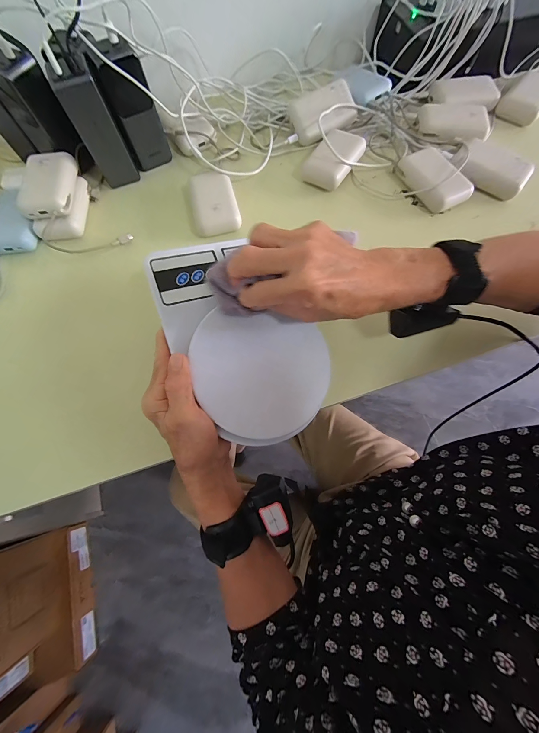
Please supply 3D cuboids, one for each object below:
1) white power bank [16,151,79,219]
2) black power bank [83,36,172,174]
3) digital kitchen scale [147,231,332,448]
[{"bbox_3d":[-0.307,-0.254,0.385,0.064,0.021,0.097,-7,71,-1],"label":"white power bank"},{"bbox_3d":[-0.194,-0.367,0.399,0.058,0.128,0.057,-27,72,-8],"label":"black power bank"},{"bbox_3d":[-0.027,-0.036,0.282,0.128,0.035,0.216,-28,76,-8],"label":"digital kitchen scale"}]

